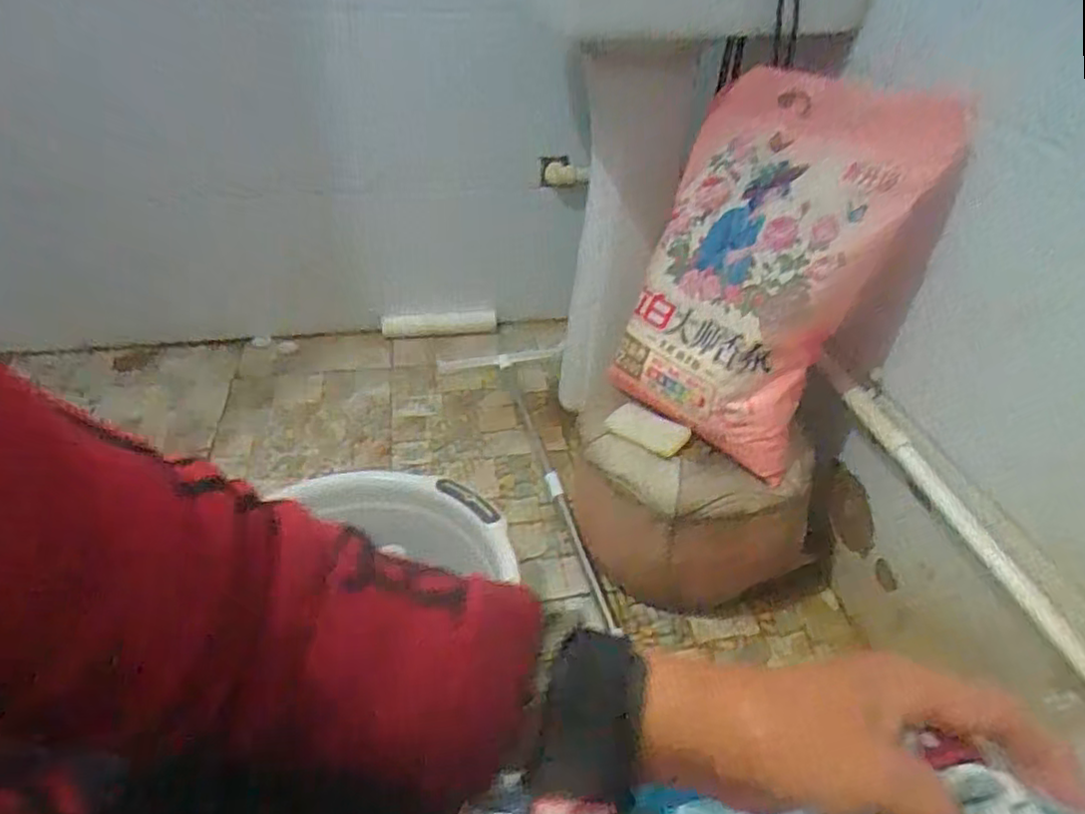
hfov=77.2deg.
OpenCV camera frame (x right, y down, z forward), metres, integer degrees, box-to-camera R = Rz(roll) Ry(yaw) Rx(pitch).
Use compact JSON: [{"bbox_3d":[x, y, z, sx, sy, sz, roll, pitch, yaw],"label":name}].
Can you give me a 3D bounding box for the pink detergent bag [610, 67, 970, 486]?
[{"bbox_3d":[0.236,-0.168,0.786,0.091,0.402,0.314,15,21,-45],"label":"pink detergent bag"}]

